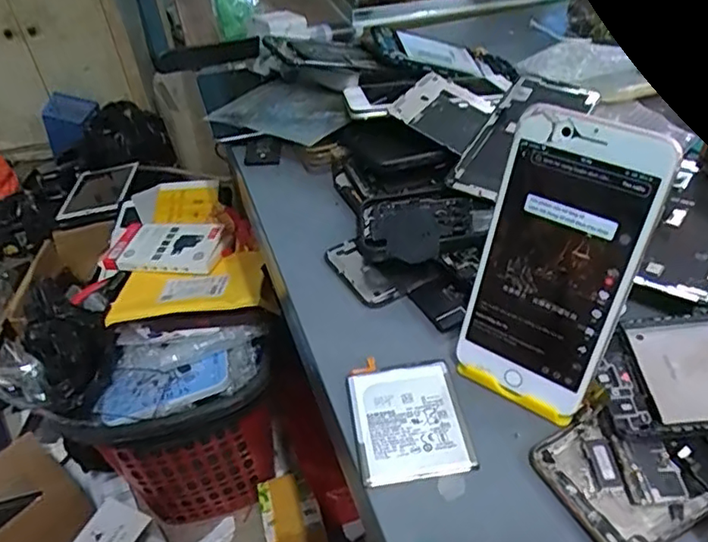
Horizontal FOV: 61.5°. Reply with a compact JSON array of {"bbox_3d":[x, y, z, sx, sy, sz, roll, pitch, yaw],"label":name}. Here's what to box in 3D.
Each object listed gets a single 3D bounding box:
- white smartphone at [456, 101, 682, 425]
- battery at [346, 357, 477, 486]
[{"bbox_3d":[0.103,0.002,0.310,0.071,0.161,0.004,27,31,28],"label":"white smartphone"},{"bbox_3d":[0.030,0.082,0.337,0.060,0.005,0.073,-8,42,-4],"label":"battery"}]

